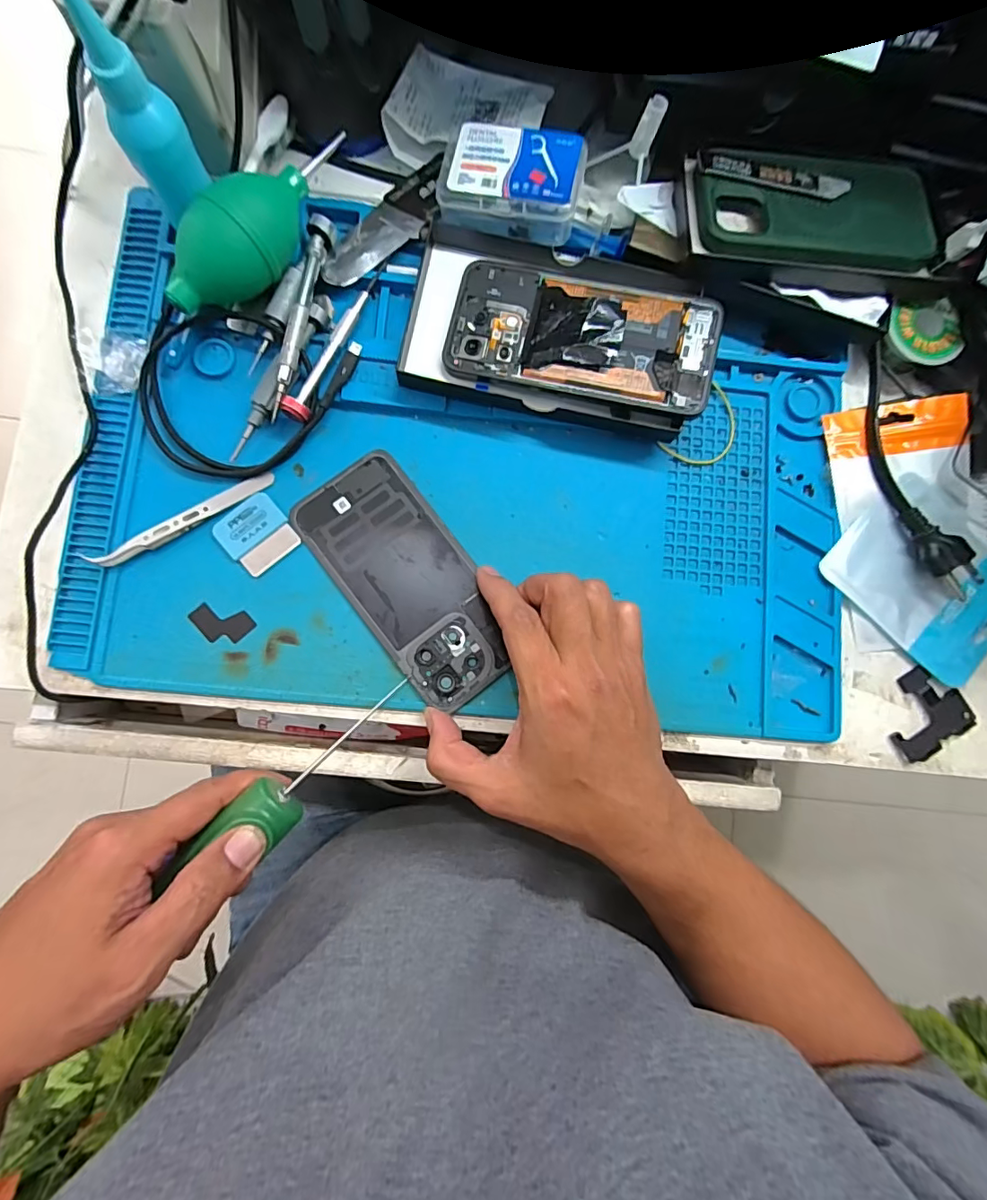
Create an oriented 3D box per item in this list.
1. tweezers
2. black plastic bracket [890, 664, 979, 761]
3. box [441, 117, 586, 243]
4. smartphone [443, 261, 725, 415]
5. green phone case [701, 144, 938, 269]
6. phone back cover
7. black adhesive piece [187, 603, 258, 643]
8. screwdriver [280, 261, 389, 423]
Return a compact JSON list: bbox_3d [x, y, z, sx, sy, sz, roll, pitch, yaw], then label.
[{"bbox_3d":[-0.183,-0.049,0.301,0.107,0.013,0.011,-31,87,-6],"label":"tweezers"},{"bbox_3d":[0.275,0.072,0.323,0.055,0.004,0.049,-32,87,-6],"label":"black plastic bracket"},{"bbox_3d":[0.011,-0.255,0.311,0.083,0.034,0.053,11,84,-2],"label":"box"},{"bbox_3d":[0.054,-0.162,0.307,0.160,0.011,0.074,12,83,4],"label":"smartphone"},{"bbox_3d":[0.203,-0.248,0.316,0.152,0.008,0.077,-2,84,-4],"label":"green phone case"},{"bbox_3d":[-0.052,-0.012,0.310,0.072,0.004,0.158,-33,86,-6],"label":"phone back cover"},{"bbox_3d":[-0.163,0.015,0.302,0.037,0.004,0.020,11,84,-2],"label":"black adhesive piece"},{"bbox_3d":[-0.093,-0.161,0.311,0.014,0.016,0.119,28,83,0],"label":"screwdriver"}]

